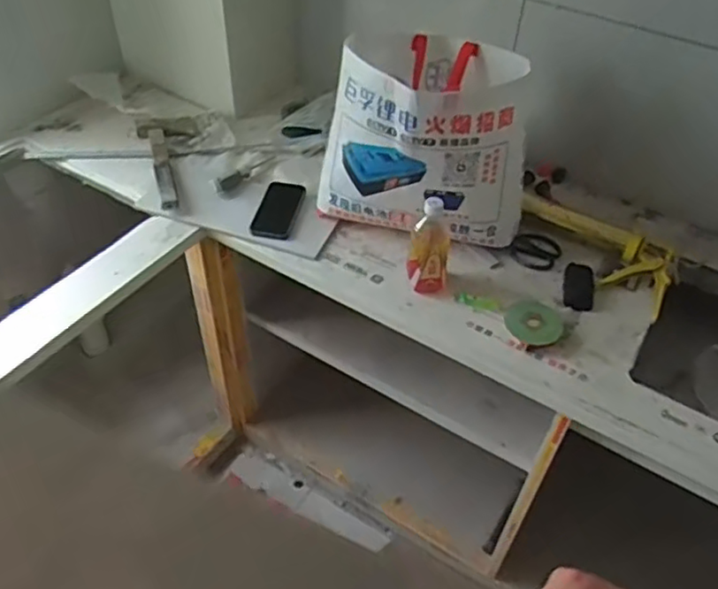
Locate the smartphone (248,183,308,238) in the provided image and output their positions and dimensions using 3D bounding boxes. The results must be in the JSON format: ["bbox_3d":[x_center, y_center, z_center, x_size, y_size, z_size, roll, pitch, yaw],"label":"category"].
[{"bbox_3d":[-0.154,-0.165,1.232,0.073,0.008,0.165,8,46,5],"label":"smartphone"}]

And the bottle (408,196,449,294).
[{"bbox_3d":[0.120,-0.084,1.076,0.072,0.177,0.071,9,46,6],"label":"bottle"}]

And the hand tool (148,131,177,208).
[{"bbox_3d":[-0.400,-0.263,1.311,0.037,0.026,0.266,-12,48,-14],"label":"hand tool"}]

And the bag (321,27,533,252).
[{"bbox_3d":[0.123,-0.294,1.146,0.366,0.284,0.308,5,46,2],"label":"bag"}]

